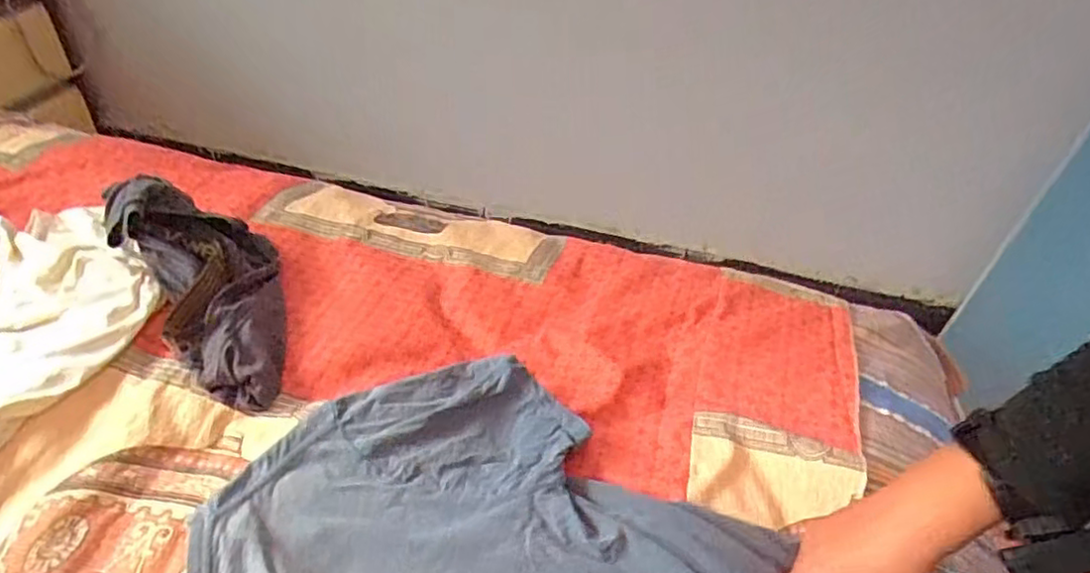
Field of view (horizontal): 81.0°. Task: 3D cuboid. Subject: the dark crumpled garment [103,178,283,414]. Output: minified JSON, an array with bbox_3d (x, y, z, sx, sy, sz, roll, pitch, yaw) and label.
[{"bbox_3d":[-0.342,-0.009,0.651,0.144,0.095,0.306,-20,47,-27],"label":"dark crumpled garment"}]

